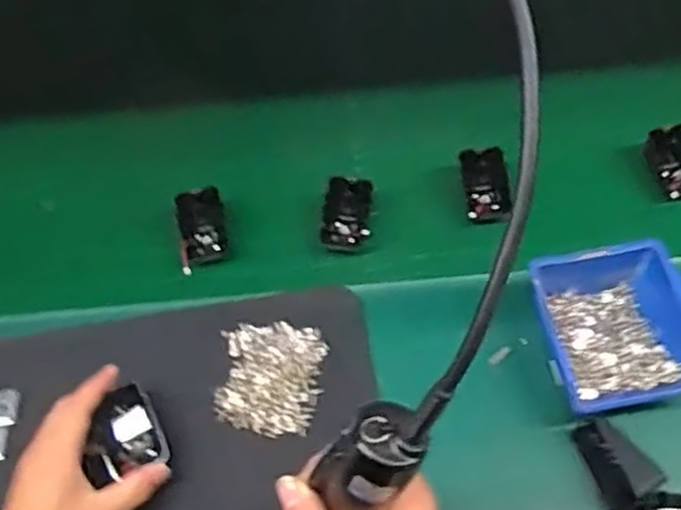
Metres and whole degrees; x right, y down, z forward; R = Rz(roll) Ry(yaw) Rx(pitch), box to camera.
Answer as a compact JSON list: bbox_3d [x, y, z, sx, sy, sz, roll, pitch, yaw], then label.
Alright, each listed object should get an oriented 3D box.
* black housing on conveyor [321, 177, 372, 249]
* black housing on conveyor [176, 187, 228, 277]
[{"bbox_3d":[0.006,-0.034,0.667,0.048,0.039,0.066,5,58,6],"label":"black housing on conveyor"},{"bbox_3d":[-0.129,-0.022,0.666,0.042,0.039,0.070,-9,57,-3],"label":"black housing on conveyor"}]

